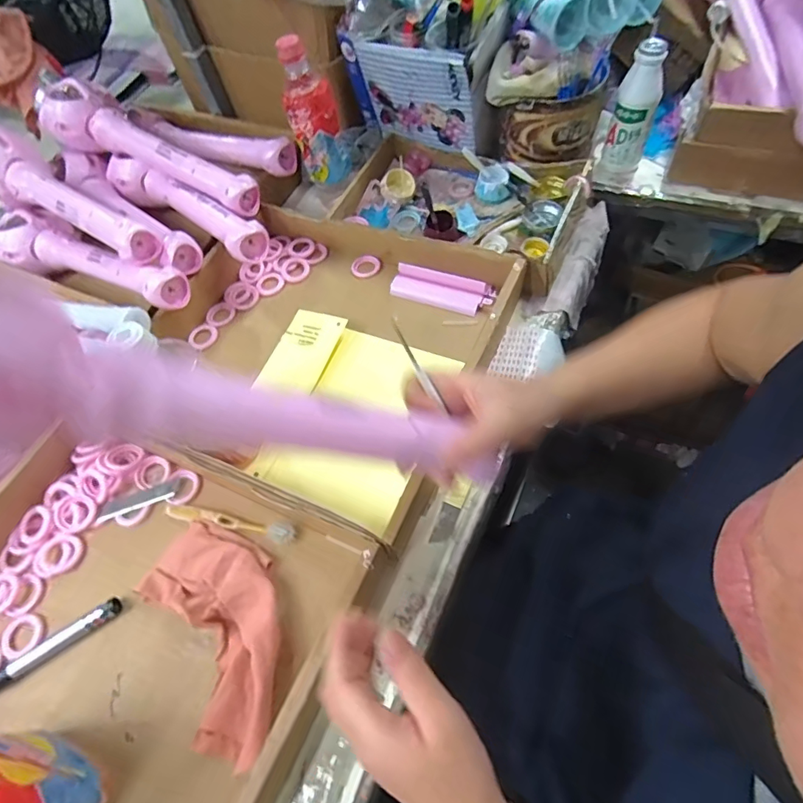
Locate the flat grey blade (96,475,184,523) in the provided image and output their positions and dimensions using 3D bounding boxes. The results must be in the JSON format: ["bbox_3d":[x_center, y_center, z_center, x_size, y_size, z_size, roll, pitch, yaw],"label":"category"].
[{"bbox_3d":[-0.262,0.099,0.491,0.085,0.004,0.018,-19,75,-3],"label":"flat grey blade"}]

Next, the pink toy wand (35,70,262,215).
[{"bbox_3d":[-0.348,-0.339,0.648,0.363,0.091,0.075,24,65,20],"label":"pink toy wand"}]

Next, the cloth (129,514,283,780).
[{"bbox_3d":[-0.149,0.186,0.407,0.105,0.032,0.197,-34,61,-12],"label":"cloth"}]

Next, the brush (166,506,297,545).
[{"bbox_3d":[-0.166,0.116,0.466,0.135,0.014,0.019,6,61,11],"label":"brush"}]

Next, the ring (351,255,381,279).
[{"bbox_3d":[-0.048,-0.175,0.632,0.035,0.008,0.033,-3,59,6],"label":"ring"}]

